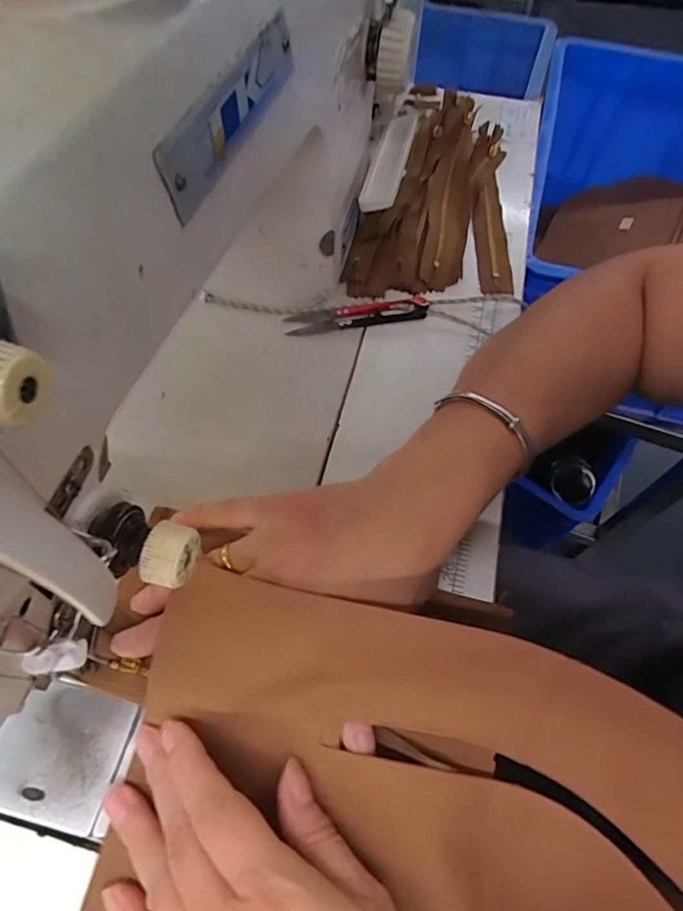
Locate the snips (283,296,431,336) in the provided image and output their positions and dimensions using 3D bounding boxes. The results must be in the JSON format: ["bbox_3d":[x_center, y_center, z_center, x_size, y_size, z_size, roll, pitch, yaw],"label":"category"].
[{"bbox_3d":[0.012,-0.104,0.379,0.102,0.011,0.023,-4,60,-4],"label":"snips"}]

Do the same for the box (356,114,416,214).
[{"bbox_3d":[0.038,-0.220,0.380,0.023,0.016,0.117,14,61,7],"label":"box"}]

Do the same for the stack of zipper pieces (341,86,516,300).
[{"bbox_3d":[0.098,-0.250,0.455,0.130,0.040,0.297,13,61,6],"label":"stack of zipper pieces"}]

